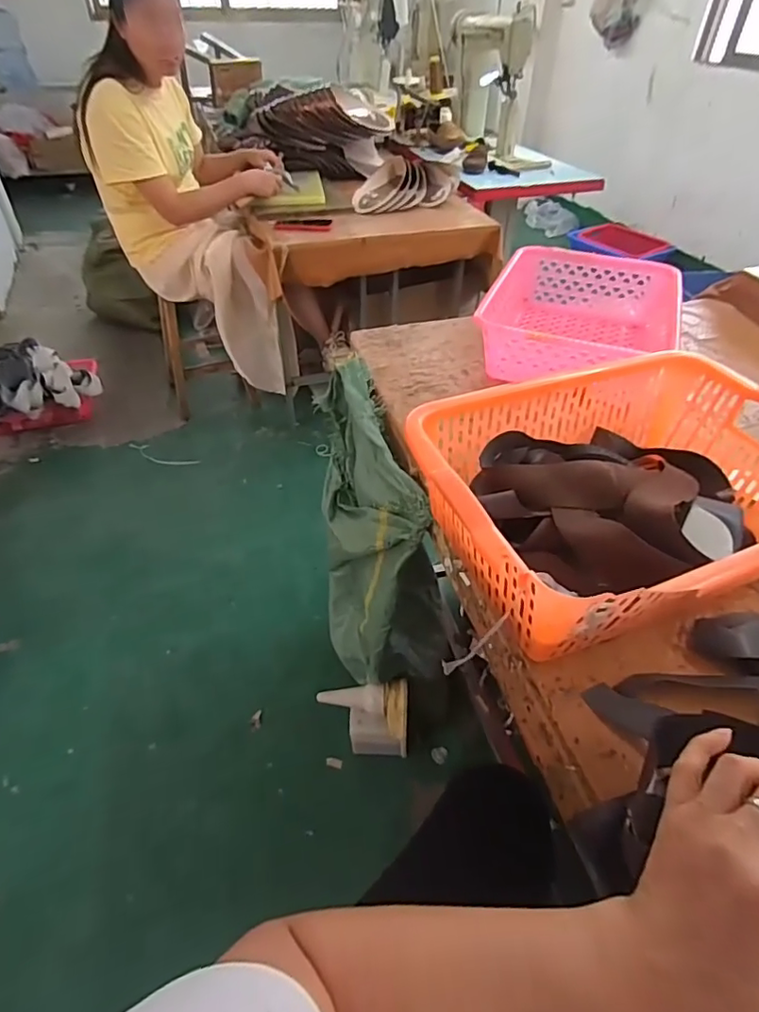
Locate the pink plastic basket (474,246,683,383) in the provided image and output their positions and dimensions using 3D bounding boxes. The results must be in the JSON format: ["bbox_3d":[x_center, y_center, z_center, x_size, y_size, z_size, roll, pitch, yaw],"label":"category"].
[{"bbox_3d":[0.385,-0.349,1.031,0.322,0.129,0.409,17,46,16],"label":"pink plastic basket"}]

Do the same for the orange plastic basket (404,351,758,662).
[{"bbox_3d":[0.285,-0.018,0.621,0.456,0.138,0.321,-14,46,-15],"label":"orange plastic basket"}]

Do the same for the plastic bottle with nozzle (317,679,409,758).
[{"bbox_3d":[-0.032,0.458,1.142,0.190,0.198,0.086,3,44,2],"label":"plastic bottle with nozzle"}]

